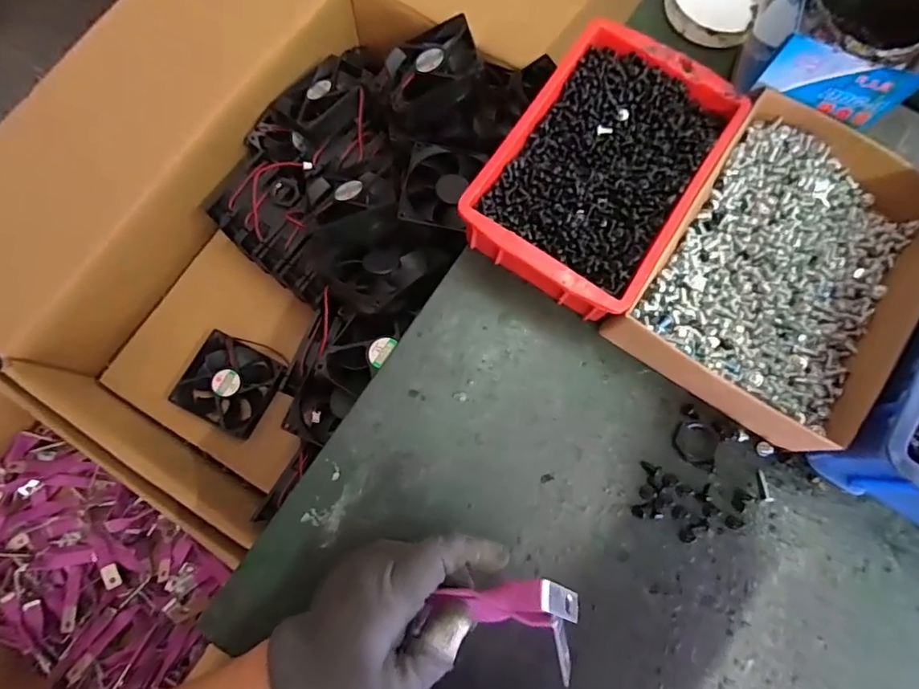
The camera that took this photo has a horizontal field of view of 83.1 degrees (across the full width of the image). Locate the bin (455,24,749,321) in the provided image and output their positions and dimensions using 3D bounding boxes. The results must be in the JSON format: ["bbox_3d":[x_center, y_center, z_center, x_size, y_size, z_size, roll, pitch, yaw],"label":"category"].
[{"bbox_3d":[0.103,-0.126,0.386,0.134,0.053,0.202,33,78,6],"label":"bin"}]

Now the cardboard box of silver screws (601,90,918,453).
[{"bbox_3d":[0.233,-0.050,0.374,0.160,0.048,0.227,34,79,6],"label":"cardboard box of silver screws"}]

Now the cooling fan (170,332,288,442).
[{"bbox_3d":[-0.254,0.042,0.581,0.095,0.030,0.099,28,78,5],"label":"cooling fan"}]

